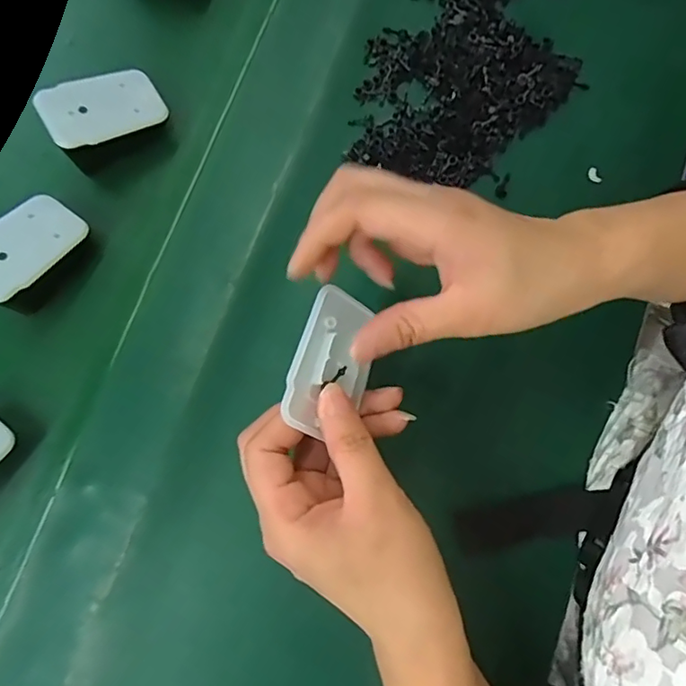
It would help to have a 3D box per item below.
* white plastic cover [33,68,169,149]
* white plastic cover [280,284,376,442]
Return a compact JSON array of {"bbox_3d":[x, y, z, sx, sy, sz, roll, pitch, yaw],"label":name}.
[{"bbox_3d":[-0.143,-0.141,0.327,0.068,0.004,0.043,-28,83,-26],"label":"white plastic cover"},{"bbox_3d":[-0.004,0.008,0.256,0.039,0.006,0.067,32,63,-30],"label":"white plastic cover"}]

